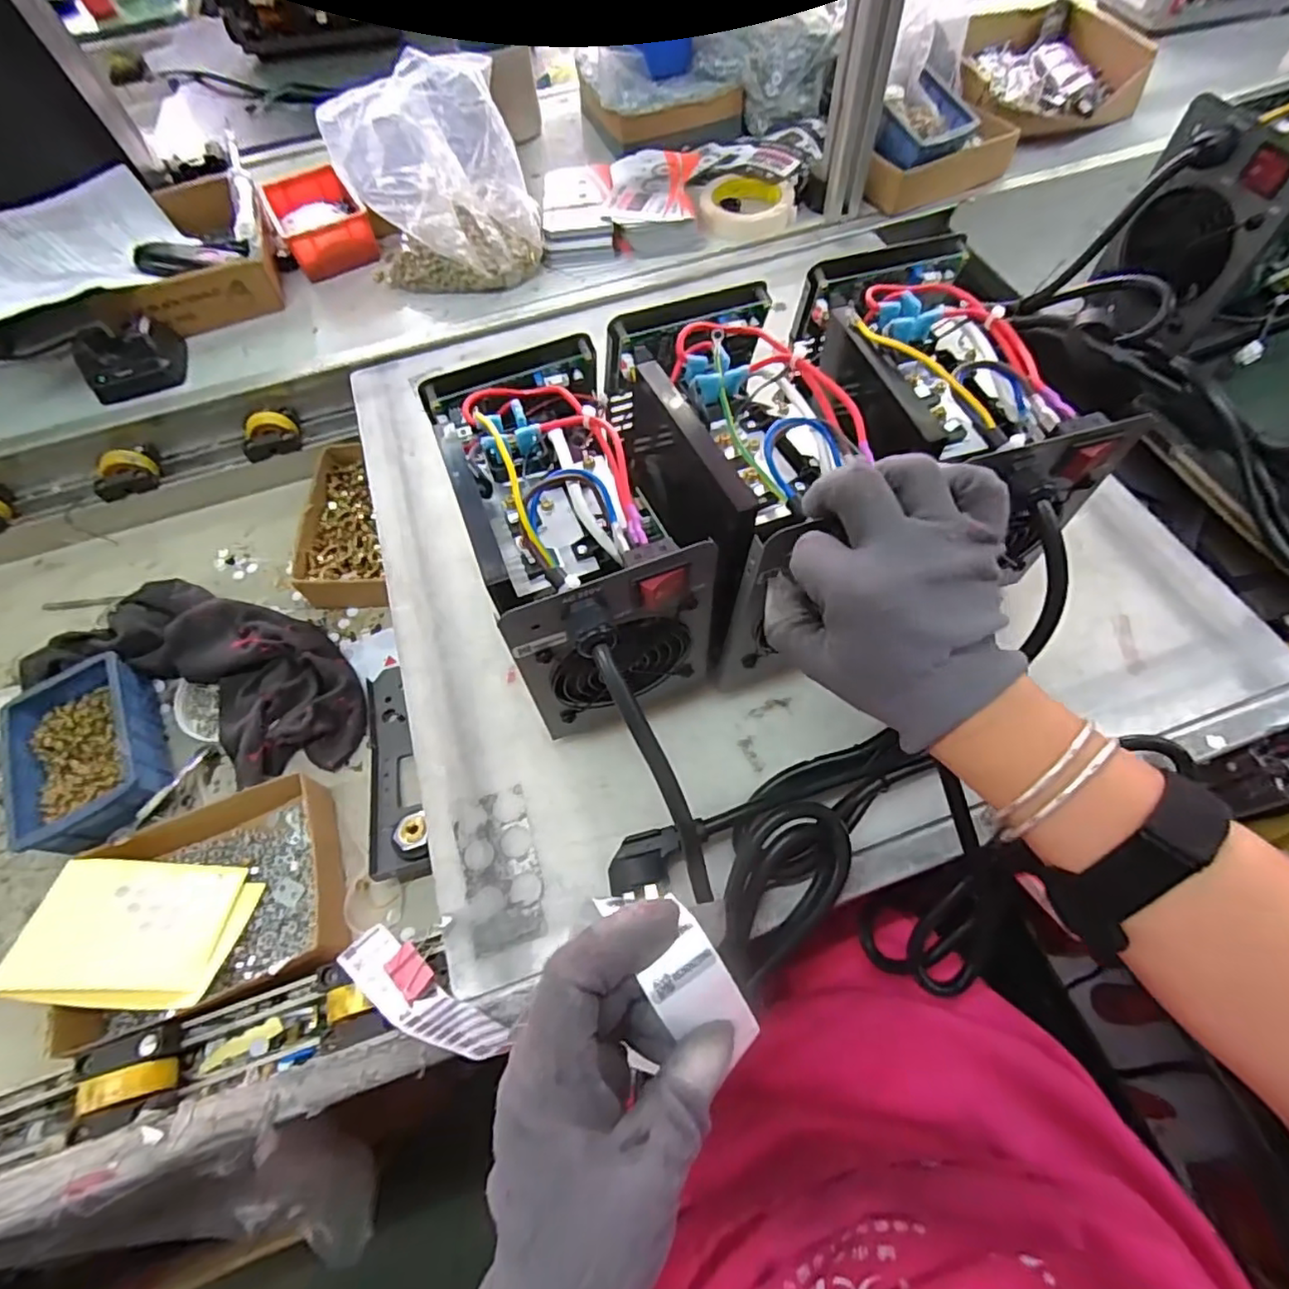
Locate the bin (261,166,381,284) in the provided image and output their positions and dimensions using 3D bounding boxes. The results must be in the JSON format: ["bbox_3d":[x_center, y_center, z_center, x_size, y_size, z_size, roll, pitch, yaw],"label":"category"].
[{"bbox_3d":[-0.387,-0.499,0.732,0.093,0.046,0.151,-30,64,-12],"label":"bin"}]

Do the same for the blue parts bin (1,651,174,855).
[{"bbox_3d":[-0.450,0.091,0.498,0.104,0.046,0.154,-30,64,-12],"label":"blue parts bin"}]

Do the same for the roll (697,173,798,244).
[{"bbox_3d":[0.119,-0.507,0.714,0.108,0.022,0.108,2,62,6],"label":"roll"}]

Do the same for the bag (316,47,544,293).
[{"bbox_3d":[-0.214,-0.482,0.647,0.186,0.155,0.156,-15,62,-4],"label":"bag"}]

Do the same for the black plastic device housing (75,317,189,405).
[{"bbox_3d":[-0.524,-0.293,0.631,0.087,0.044,0.070,-21,62,-7],"label":"black plastic device housing"}]

